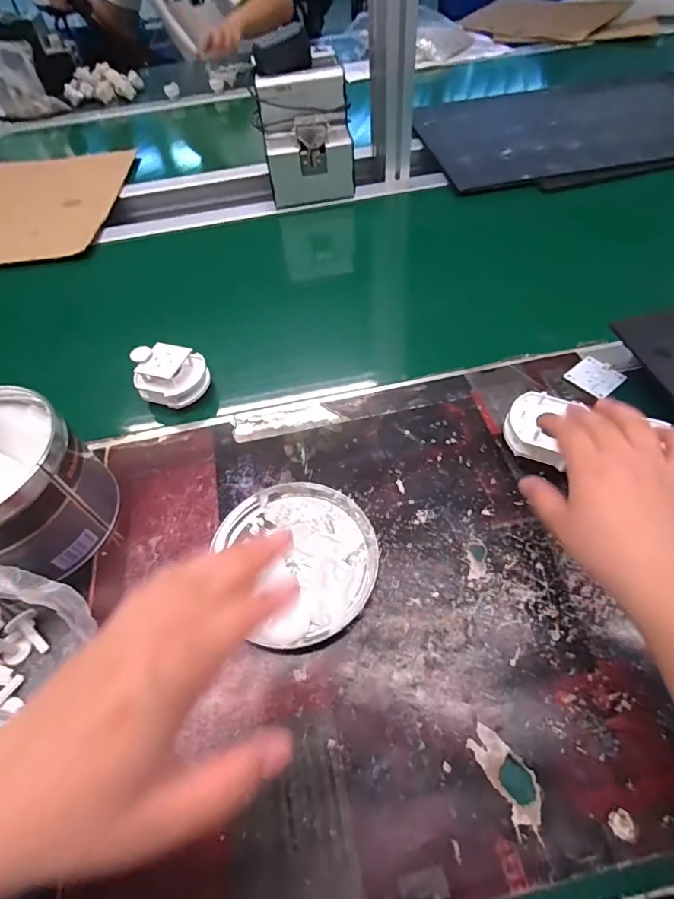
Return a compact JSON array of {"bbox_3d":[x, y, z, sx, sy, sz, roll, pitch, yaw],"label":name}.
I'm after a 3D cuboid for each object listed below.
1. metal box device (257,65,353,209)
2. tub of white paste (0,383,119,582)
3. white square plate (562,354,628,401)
[{"bbox_3d":[-0.042,-0.453,0.679,0.121,0.141,0.082,-10,53,-2],"label":"metal box device"},{"bbox_3d":[-0.256,0.030,0.364,0.127,0.097,0.117,-2,53,3],"label":"tub of white paste"},{"bbox_3d":[0.251,-0.071,0.452,0.043,0.004,0.043,-33,57,-19],"label":"white square plate"}]

